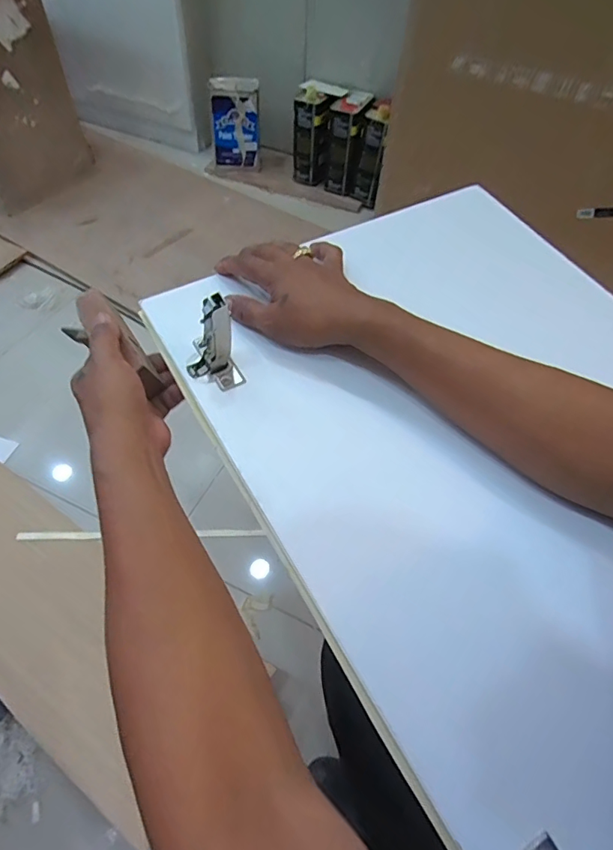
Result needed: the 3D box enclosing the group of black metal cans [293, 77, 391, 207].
[{"bbox_3d":[0.116,-0.890,1.518,0.307,0.264,0.170,21,55,12],"label":"group of black metal cans"}]

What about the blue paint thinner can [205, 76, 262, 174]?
[{"bbox_3d":[-0.244,-0.981,1.561,0.178,0.236,0.133,-2,53,-5],"label":"blue paint thinner can"}]

